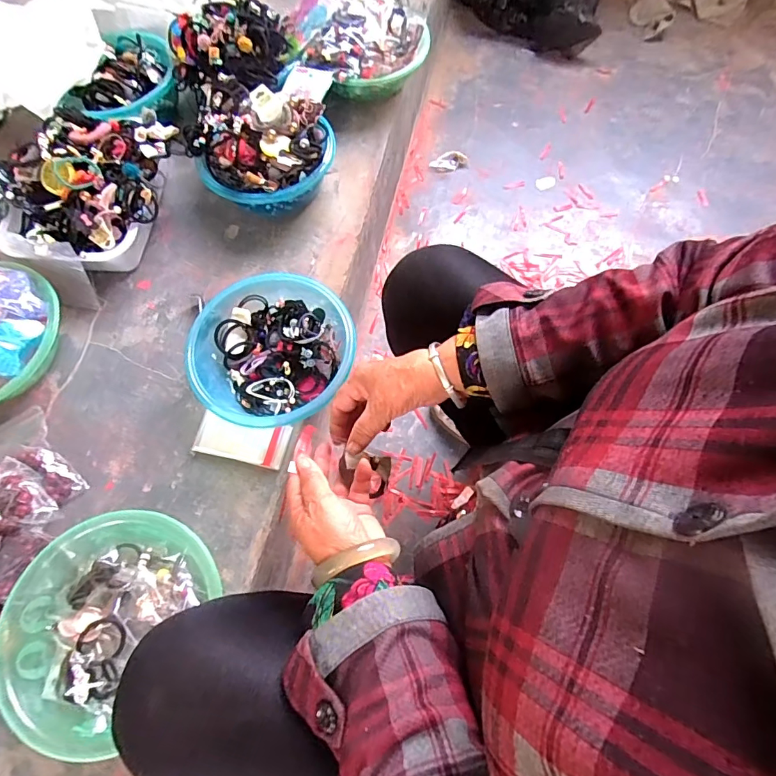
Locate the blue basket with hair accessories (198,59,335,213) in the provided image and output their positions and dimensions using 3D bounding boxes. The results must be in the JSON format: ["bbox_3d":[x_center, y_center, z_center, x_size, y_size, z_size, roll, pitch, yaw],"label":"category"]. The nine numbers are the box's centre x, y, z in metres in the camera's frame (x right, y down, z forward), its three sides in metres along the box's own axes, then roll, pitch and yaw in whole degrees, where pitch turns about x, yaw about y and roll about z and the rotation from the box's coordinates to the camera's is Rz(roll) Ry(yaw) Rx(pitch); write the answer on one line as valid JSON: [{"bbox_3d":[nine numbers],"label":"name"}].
[{"bbox_3d":[-0.207,-0.401,0.761,0.224,0.130,0.230,2,69,2],"label":"blue basket with hair accessories"}]

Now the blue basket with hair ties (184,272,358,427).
[{"bbox_3d":[-0.159,-0.049,0.649,0.220,0.080,0.219,0,69,1],"label":"blue basket with hair ties"}]

